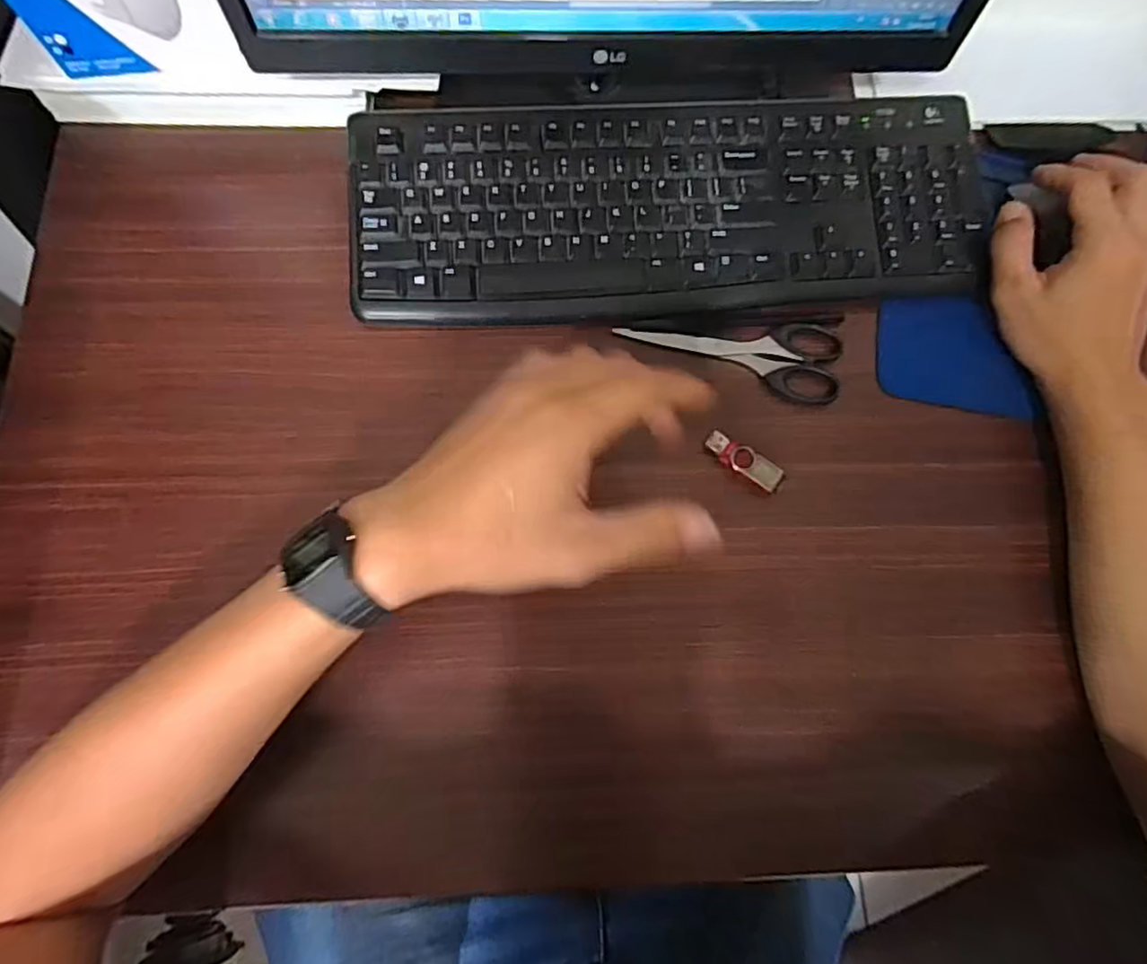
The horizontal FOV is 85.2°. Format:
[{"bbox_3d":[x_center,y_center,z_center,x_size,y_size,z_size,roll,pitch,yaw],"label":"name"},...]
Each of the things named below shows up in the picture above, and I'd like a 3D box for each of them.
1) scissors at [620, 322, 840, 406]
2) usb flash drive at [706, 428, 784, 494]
[{"bbox_3d":[0.106,-0.087,0.424,0.149,0.011,0.055,8,82,-2],"label":"scissors"},{"bbox_3d":[0.109,-0.013,0.400,0.053,0.006,0.017,32,82,2],"label":"usb flash drive"}]

